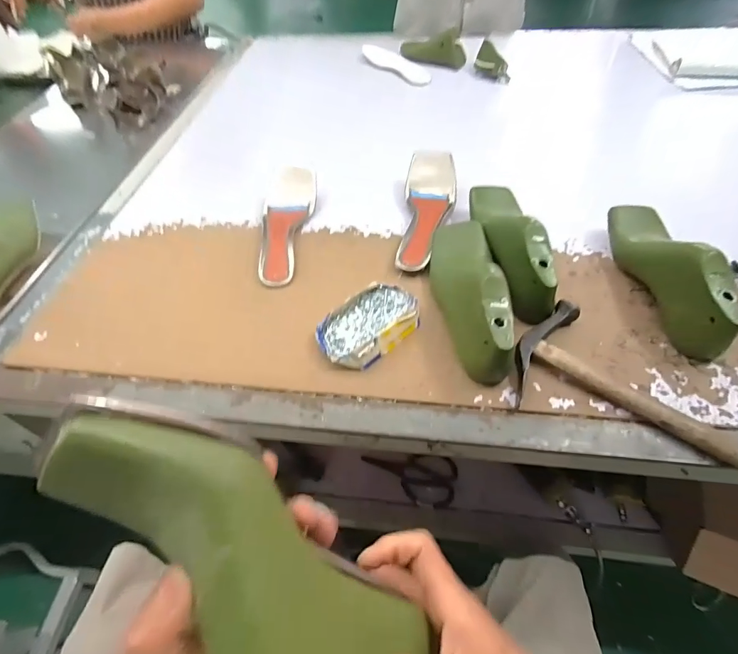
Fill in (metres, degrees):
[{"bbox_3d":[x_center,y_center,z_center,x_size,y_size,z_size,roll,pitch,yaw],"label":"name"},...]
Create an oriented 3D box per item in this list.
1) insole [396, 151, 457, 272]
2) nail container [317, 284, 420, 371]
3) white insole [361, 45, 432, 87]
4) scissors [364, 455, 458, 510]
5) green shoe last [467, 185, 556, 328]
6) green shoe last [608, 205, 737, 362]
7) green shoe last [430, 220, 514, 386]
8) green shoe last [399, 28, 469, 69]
[{"bbox_3d":[0.091,-0.180,0.633,0.076,0.023,0.239,5,58,7],"label":"insole"},{"bbox_3d":[0.001,-0.003,0.513,0.132,0.034,0.081,-39,59,-25],"label":"nail container"},{"bbox_3d":[0.065,-0.652,1.031,0.230,0.006,0.068,40,70,22],"label":"white insole"},{"bbox_3d":[0.077,0.290,0.790,0.178,0.015,0.095,3,52,5],"label":"scissors"},{"bbox_3d":[0.187,-0.116,0.547,0.061,0.092,0.247,-3,51,0],"label":"green shoe last"},{"bbox_3d":[0.364,-0.077,0.504,0.065,0.095,0.235,-1,51,2],"label":"green shoe last"},{"bbox_3d":[0.119,-0.047,0.489,0.064,0.086,0.217,-7,51,-3],"label":"green shoe last"},{"bbox_3d":[0.154,-0.679,1.007,0.168,0.068,0.064,12,53,12],"label":"green shoe last"}]

